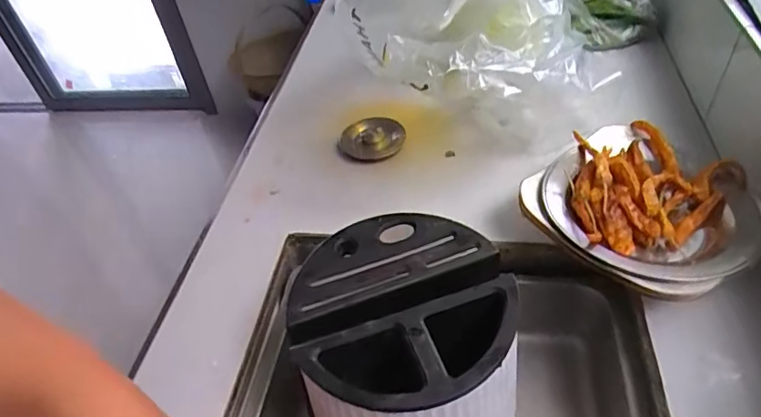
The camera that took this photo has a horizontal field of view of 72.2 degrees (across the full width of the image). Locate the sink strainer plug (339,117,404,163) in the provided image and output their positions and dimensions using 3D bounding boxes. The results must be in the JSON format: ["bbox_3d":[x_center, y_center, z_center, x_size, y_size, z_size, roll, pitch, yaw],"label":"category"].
[{"bbox_3d":[-0.011,-0.089,0.656,0.079,0.018,0.066,-14,46,-6],"label":"sink strainer plug"}]

